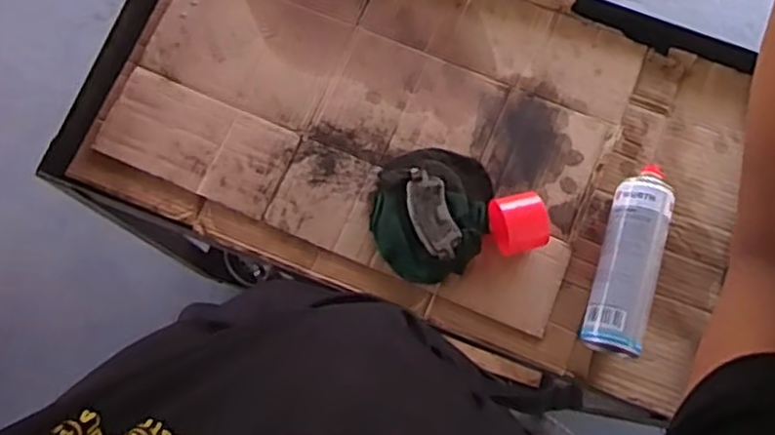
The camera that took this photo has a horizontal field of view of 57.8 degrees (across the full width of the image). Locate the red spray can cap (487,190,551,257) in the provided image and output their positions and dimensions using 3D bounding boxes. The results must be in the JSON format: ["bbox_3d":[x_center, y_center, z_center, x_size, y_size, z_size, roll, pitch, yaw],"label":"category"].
[{"bbox_3d":[0.149,0.008,0.797,0.061,0.060,0.067,-17,71,-4],"label":"red spray can cap"}]

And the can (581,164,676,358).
[{"bbox_3d":[0.276,0.042,0.796,0.056,0.063,0.232,16,72,7],"label":"can"}]

